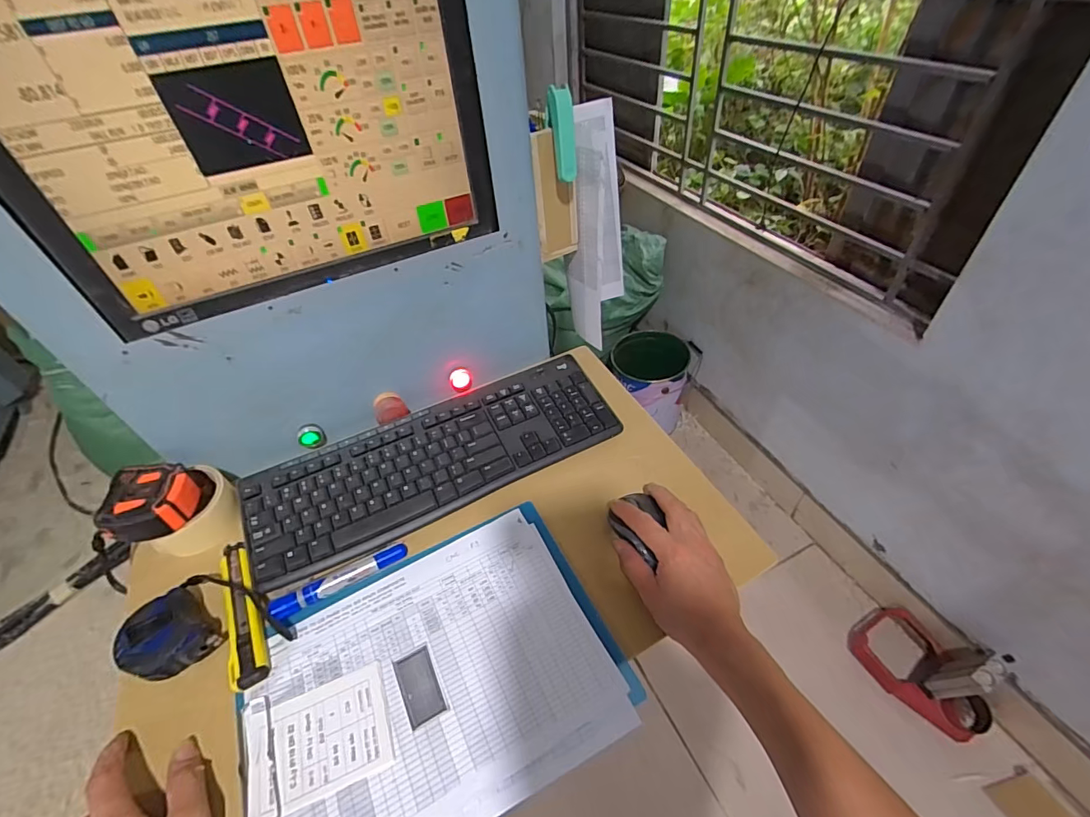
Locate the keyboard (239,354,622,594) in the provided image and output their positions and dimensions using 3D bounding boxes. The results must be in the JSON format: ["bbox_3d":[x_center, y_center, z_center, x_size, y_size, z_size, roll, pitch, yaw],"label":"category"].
[{"bbox_3d":[-0.123,0.054,0.560,0.424,0.033,0.136,-24,48,-16],"label":"keyboard"}]

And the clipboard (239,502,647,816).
[{"bbox_3d":[-0.099,0.237,0.424,0.310,0.020,0.227,-22,48,-15],"label":"clipboard"}]

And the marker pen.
[{"bbox_3d":[-0.205,0.172,0.476,0.132,0.017,0.021,-25,49,-17],"label":"marker pen"}]

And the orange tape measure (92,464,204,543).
[{"bbox_3d":[-0.401,0.094,0.481,0.071,0.040,0.079,-14,46,-7],"label":"orange tape measure"}]

